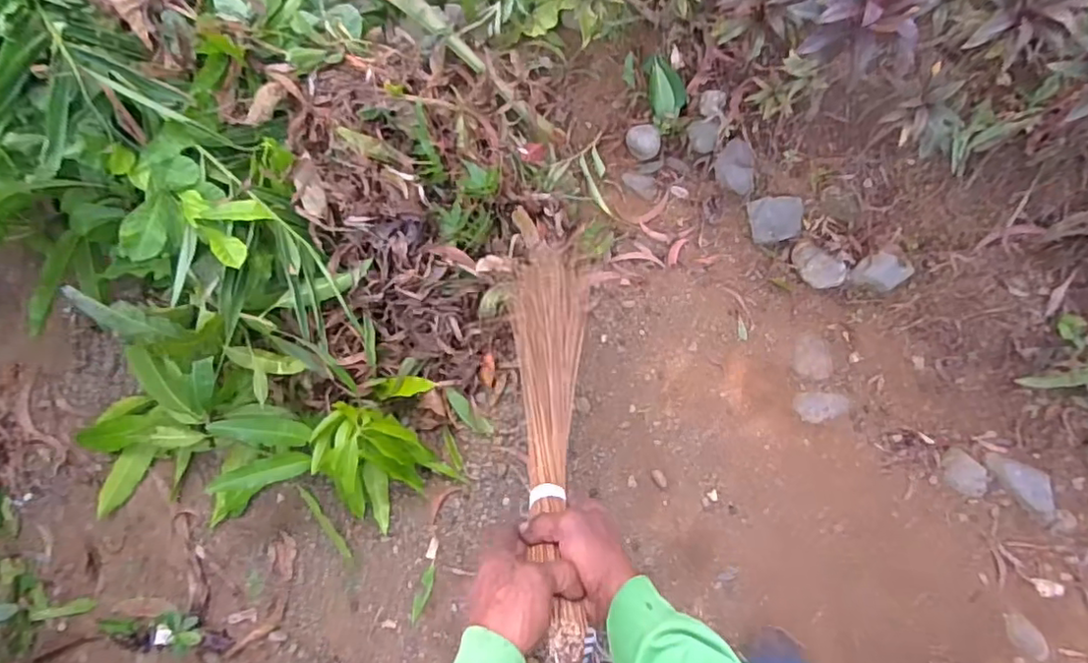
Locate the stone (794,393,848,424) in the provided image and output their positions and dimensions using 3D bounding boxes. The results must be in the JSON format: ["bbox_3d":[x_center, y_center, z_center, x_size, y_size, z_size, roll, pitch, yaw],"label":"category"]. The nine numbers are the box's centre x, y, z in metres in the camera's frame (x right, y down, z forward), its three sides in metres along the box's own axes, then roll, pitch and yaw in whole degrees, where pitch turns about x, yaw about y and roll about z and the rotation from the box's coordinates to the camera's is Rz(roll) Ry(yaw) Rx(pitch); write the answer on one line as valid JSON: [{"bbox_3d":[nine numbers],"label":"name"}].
[{"bbox_3d":[0.536,0.145,1.184,0.094,0.021,0.058,-4,84,3],"label":"stone"}]

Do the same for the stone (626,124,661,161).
[{"bbox_3d":[0.199,-0.377,1.227,0.069,0.043,0.064,-1,81,6],"label":"stone"}]

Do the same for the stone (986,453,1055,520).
[{"bbox_3d":[0.869,0.272,1.108,0.058,0.028,0.137,-41,83,-1],"label":"stone"}]

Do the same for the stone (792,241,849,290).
[{"bbox_3d":[0.529,-0.127,1.185,0.110,0.034,0.071,40,122,16],"label":"stone"}]

